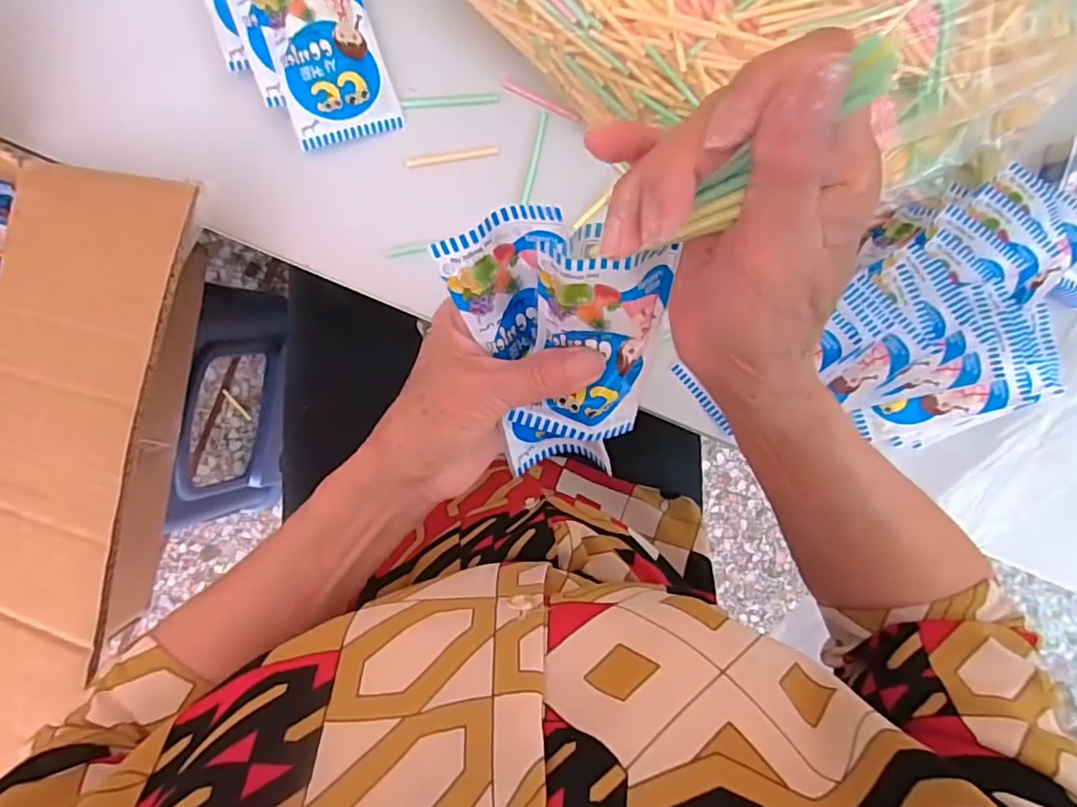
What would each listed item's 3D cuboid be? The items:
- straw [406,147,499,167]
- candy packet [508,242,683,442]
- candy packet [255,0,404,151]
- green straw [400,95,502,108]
[{"bbox_3d":[-0.055,-0.159,0.384,0.059,0.004,0.006,-11,94,-8],"label":"straw"},{"bbox_3d":[0.023,-0.024,0.254,0.056,0.019,0.095,4,134,-7],"label":"candy packet"},{"bbox_3d":[-0.129,-0.215,0.363,0.062,0.019,0.099,-18,95,-7],"label":"candy packet"},{"bbox_3d":[-0.056,-0.195,0.385,0.062,0.004,0.006,-7,93,-8],"label":"green straw"}]

